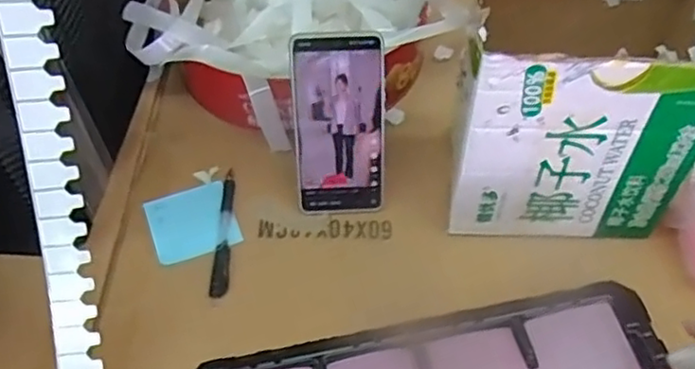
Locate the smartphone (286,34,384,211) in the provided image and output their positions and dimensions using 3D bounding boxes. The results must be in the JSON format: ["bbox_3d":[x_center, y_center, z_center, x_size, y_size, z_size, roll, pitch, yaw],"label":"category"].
[{"bbox_3d":[-0.006,-0.050,0.579,0.079,0.164,0.010,-1,28,1],"label":"smartphone"}]

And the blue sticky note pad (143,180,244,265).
[{"bbox_3d":[-0.143,0.033,0.609,0.076,0.004,0.078,-19,53,-13],"label":"blue sticky note pad"}]

